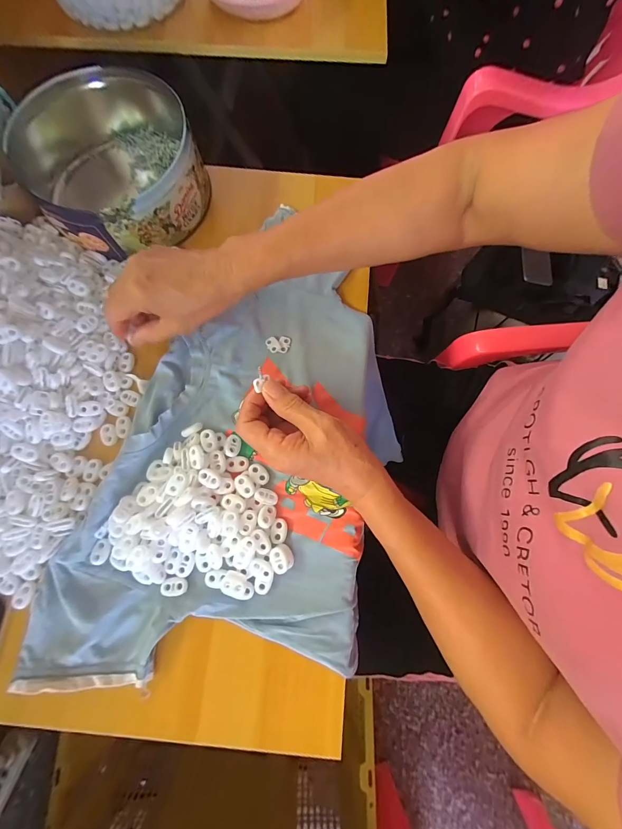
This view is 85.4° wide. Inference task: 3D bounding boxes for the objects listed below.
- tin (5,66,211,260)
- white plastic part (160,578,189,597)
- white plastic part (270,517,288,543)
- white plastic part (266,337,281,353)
[{"bbox_3d":[-0.221,-0.285,0.389,0.177,0.081,0.205,-28,77,-8],"label":"tin"},{"bbox_3d":[-0.122,0.152,0.298,0.023,0.004,0.014,-5,75,-2],"label":"white plastic part"},{"bbox_3d":[-0.030,0.109,0.315,0.014,0.004,0.022,11,75,2],"label":"white plastic part"},{"bbox_3d":[-0.041,-0.075,0.364,0.012,0.004,0.017,-29,77,-8],"label":"white plastic part"}]

